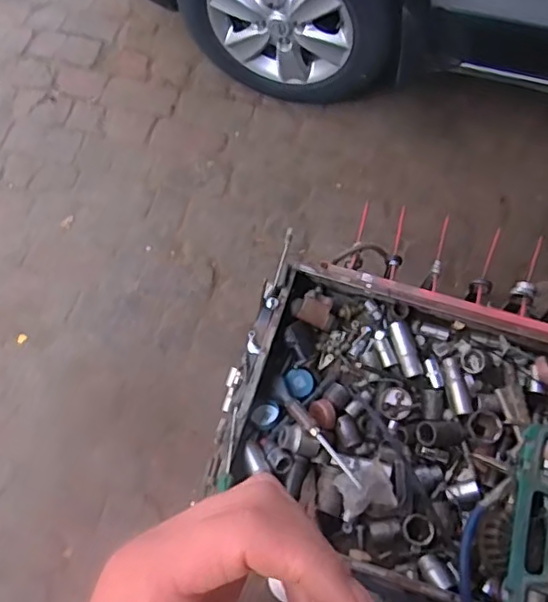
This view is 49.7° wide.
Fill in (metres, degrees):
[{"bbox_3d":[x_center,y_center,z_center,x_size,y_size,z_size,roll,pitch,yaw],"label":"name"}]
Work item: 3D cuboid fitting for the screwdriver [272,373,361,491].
[{"bbox_3d":[0.049,0.160,0.725,0.015,0.024,0.178,-34,57,-12],"label":"screwdriver"}]

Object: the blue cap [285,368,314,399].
[{"bbox_3d":[0.035,0.107,0.780,0.034,0.009,0.038,-26,68,-9],"label":"blue cap"}]

